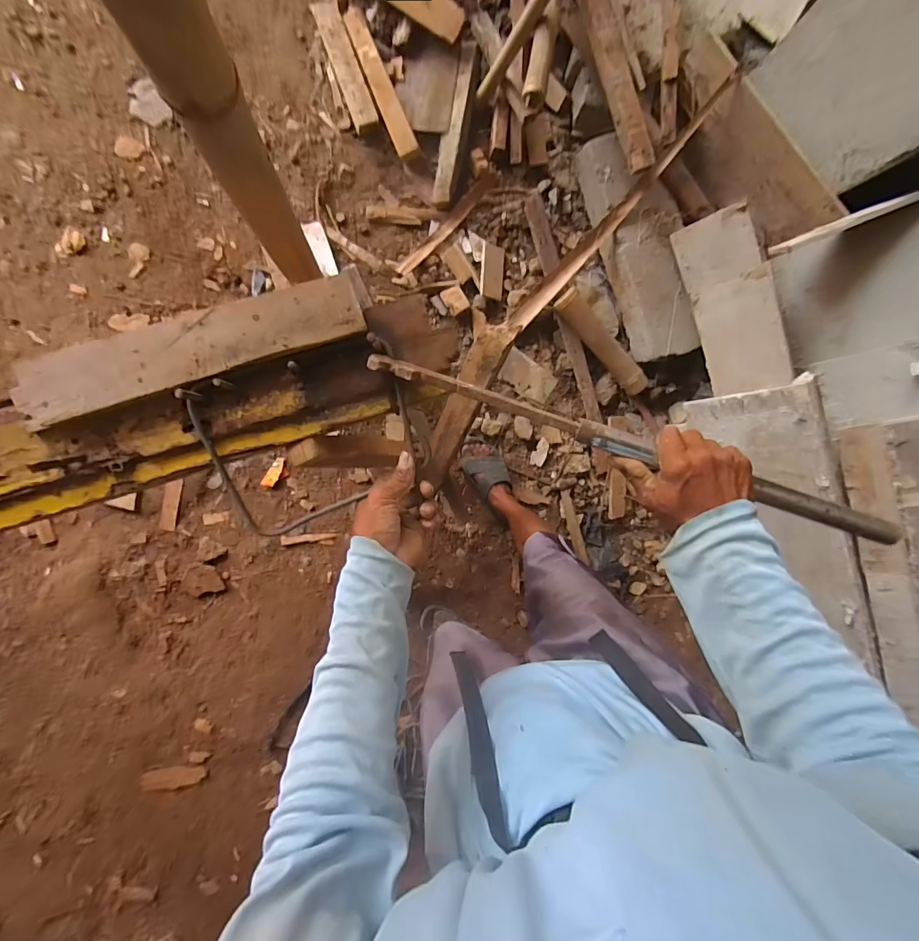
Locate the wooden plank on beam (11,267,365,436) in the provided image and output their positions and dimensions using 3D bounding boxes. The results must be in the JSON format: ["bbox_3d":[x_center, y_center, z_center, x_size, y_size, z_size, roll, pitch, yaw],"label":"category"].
[{"bbox_3d":[-0.252,-0.119,0.429,0.333,0.014,0.060,-19,96,-6],"label":"wooden plank on beam"}]

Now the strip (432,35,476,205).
[{"bbox_3d":[-0.008,-0.904,1.150,0.054,0.032,0.406,11,94,-7],"label":"strip"}]

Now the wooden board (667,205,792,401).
[{"bbox_3d":[0.668,-0.410,1.090,0.035,0.175,0.438,-13,89,-44],"label":"wooden board"}]

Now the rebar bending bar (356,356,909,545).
[{"bbox_3d":[0.178,-0.023,0.449,0.548,0.025,0.023,18,91,-2],"label":"rebar bending bar"}]

